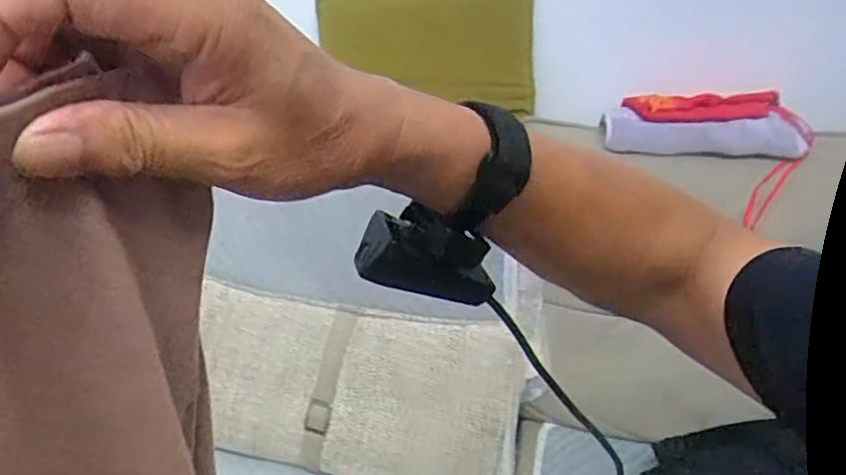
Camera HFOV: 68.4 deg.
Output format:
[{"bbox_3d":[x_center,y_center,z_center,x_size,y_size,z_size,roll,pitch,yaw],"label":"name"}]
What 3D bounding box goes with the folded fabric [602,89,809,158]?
[{"bbox_3d":[0.478,-0.196,1.068,0.323,0.079,0.113,0,28,9],"label":"folded fabric"}]

